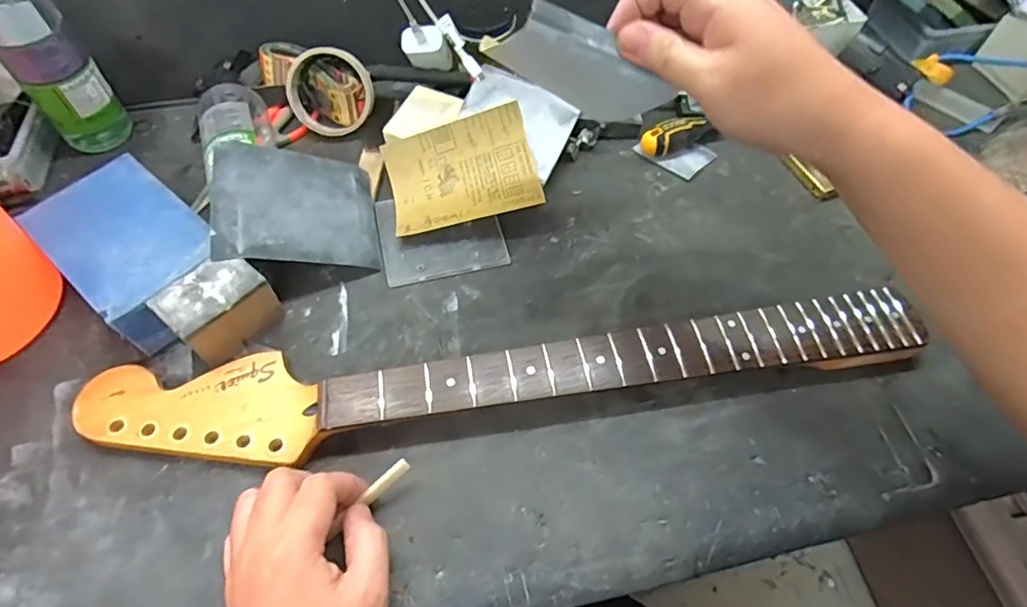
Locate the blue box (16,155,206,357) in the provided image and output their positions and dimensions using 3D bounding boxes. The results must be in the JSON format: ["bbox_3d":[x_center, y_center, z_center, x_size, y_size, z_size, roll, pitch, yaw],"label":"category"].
[{"bbox_3d":[-0.315,-0.043,0.466,0.172,0.061,0.111,36,63,21],"label":"blue box"}]

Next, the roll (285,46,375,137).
[{"bbox_3d":[-0.191,-0.223,0.573,0.088,0.081,0.024,-6,23,0],"label":"roll"}]

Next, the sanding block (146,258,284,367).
[{"bbox_3d":[-0.234,0.005,0.440,0.049,0.056,0.071,36,63,21],"label":"sanding block"}]

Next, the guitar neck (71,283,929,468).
[{"bbox_3d":[0.003,0.056,0.423,0.632,0.030,0.079,-6,57,-5],"label":"guitar neck"}]

